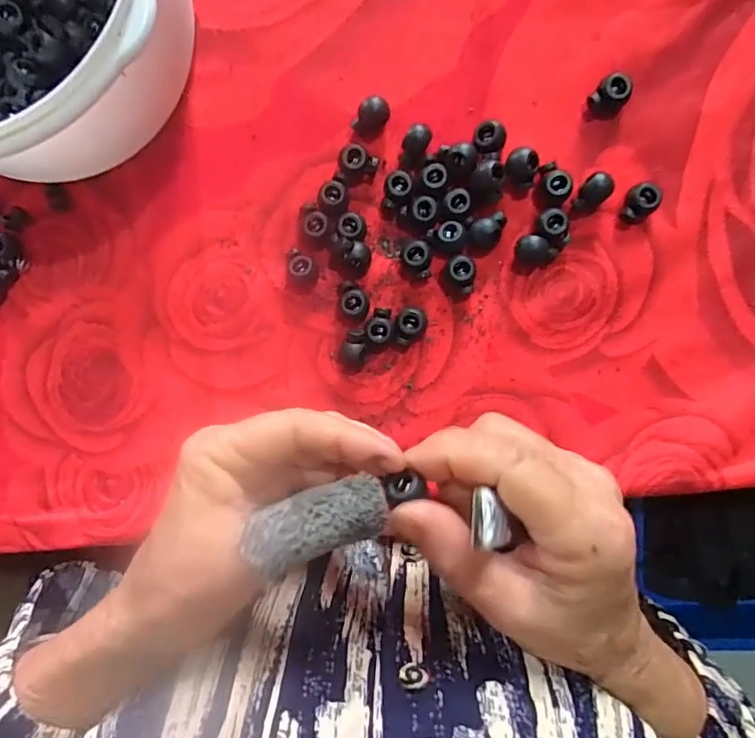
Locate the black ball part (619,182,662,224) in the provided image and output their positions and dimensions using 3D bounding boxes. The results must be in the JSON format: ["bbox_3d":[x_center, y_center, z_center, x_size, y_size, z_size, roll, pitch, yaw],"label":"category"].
[{"bbox_3d":[0.125,-0.079,0.249,0.014,0.010,0.018,37,91,-1],"label":"black ball part"}]

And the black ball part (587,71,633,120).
[{"bbox_3d":[0.110,-0.128,0.246,0.017,0.012,0.015,-42,91,1],"label":"black ball part"}]

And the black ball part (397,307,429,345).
[{"bbox_3d":[0.017,-0.021,0.258,0.014,0.009,0.019,10,91,0],"label":"black ball part"}]

